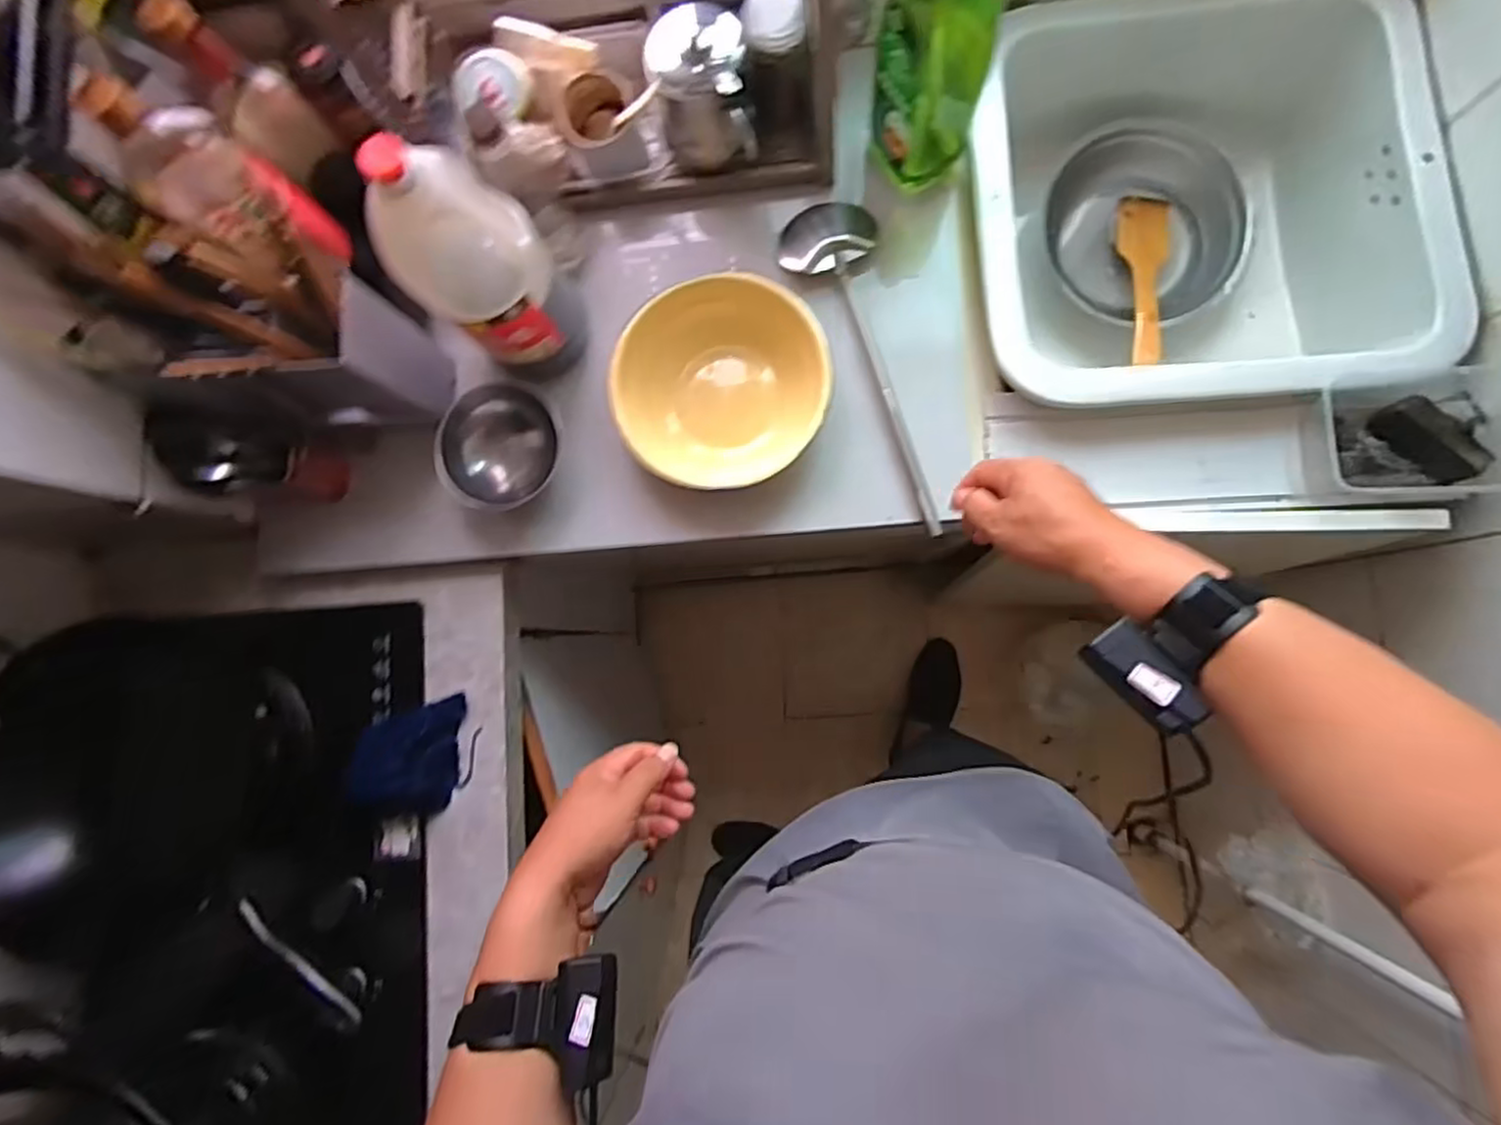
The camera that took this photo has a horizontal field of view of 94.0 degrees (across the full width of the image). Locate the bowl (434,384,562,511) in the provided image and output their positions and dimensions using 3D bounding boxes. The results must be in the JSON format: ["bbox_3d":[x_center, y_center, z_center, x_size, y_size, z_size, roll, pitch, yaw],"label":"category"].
[{"bbox_3d":[-0.268,-0.127,0.736,0.115,0.062,0.127,40,89,9],"label":"bowl"}]

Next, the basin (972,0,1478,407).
[{"bbox_3d":[0.476,-0.380,0.808,0.457,0.245,0.464,-5,83,5],"label":"basin"}]

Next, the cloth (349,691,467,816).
[{"bbox_3d":[-0.377,0.213,0.770,0.101,0.058,0.128,3,84,6],"label":"cloth"}]

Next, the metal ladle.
[{"bbox_3d":[0.127,-0.221,0.769,0.101,0.061,0.403,-16,82,4],"label":"metal ladle"}]

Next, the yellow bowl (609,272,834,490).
[{"bbox_3d":[-0.027,-0.182,0.747,0.217,0.107,0.204,-1,83,6],"label":"yellow bowl"}]

